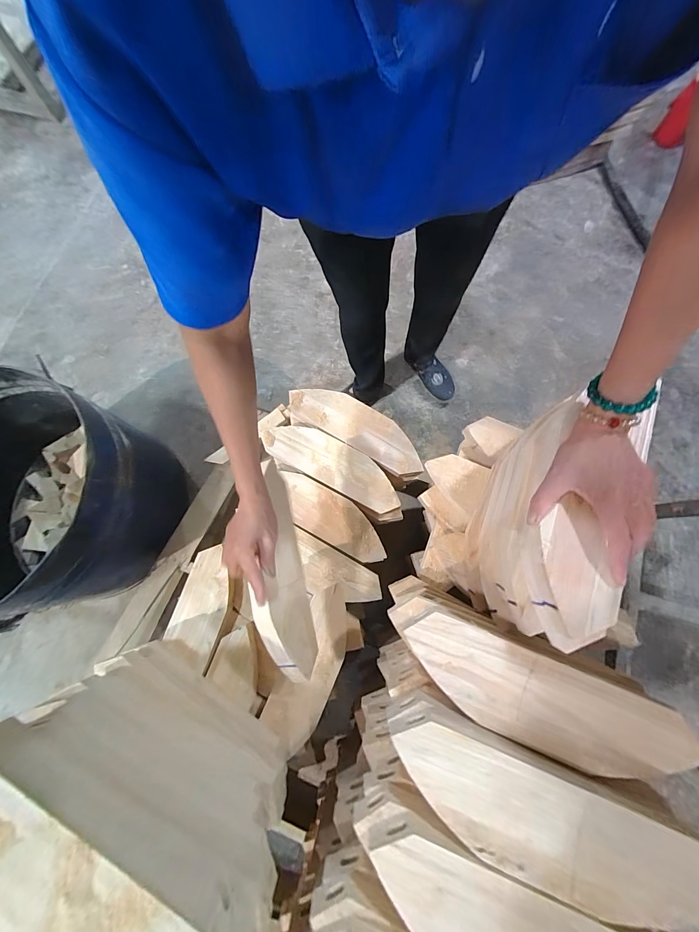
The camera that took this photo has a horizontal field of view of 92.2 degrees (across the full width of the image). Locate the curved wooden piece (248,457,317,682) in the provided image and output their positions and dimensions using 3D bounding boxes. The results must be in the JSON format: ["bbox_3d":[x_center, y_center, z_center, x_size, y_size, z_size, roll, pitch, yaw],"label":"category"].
[{"bbox_3d":[-0.111,0.154,0.517,0.028,0.091,0.324,-18,75,24],"label":"curved wooden piece"}]

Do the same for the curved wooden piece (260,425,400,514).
[{"bbox_3d":[-0.038,-0.008,0.705,0.306,0.012,0.093,27,79,7],"label":"curved wooden piece"}]

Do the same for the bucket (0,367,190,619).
[{"bbox_3d":[-0.848,0.087,0.882,0.589,0.455,0.582,0,76,1],"label":"bucket"}]

